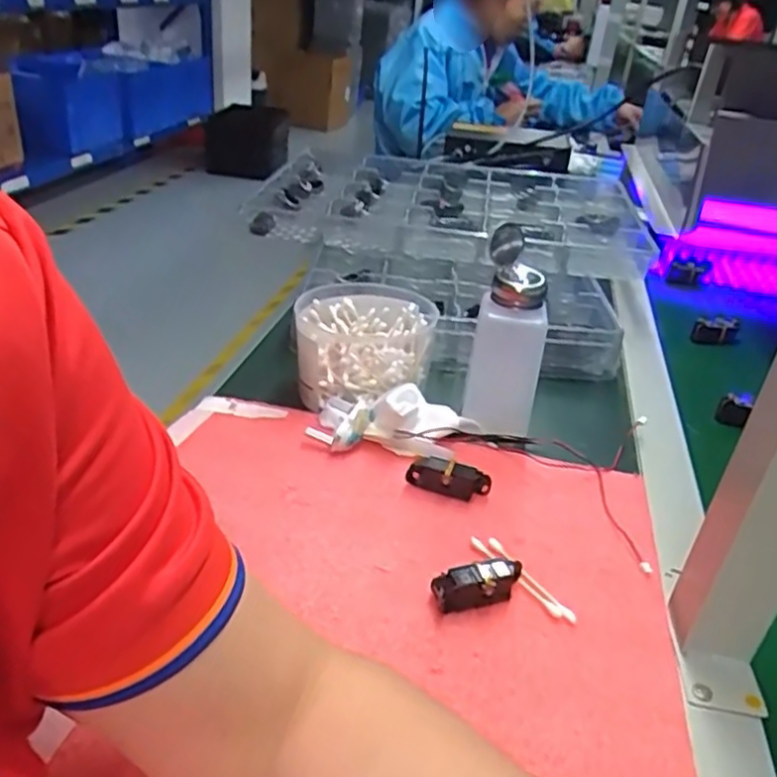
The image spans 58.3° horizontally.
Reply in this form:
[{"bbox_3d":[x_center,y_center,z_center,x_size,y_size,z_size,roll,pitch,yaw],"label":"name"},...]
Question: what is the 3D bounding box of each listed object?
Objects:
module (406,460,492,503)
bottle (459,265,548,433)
[{"bbox_3d":[0.041,0.063,0.481,0.055,0.018,0.019,16,32,16],"label":"module"},{"bbox_3d":[0.092,-0.028,0.536,0.053,0.120,0.045,10,31,7],"label":"bottle"}]

